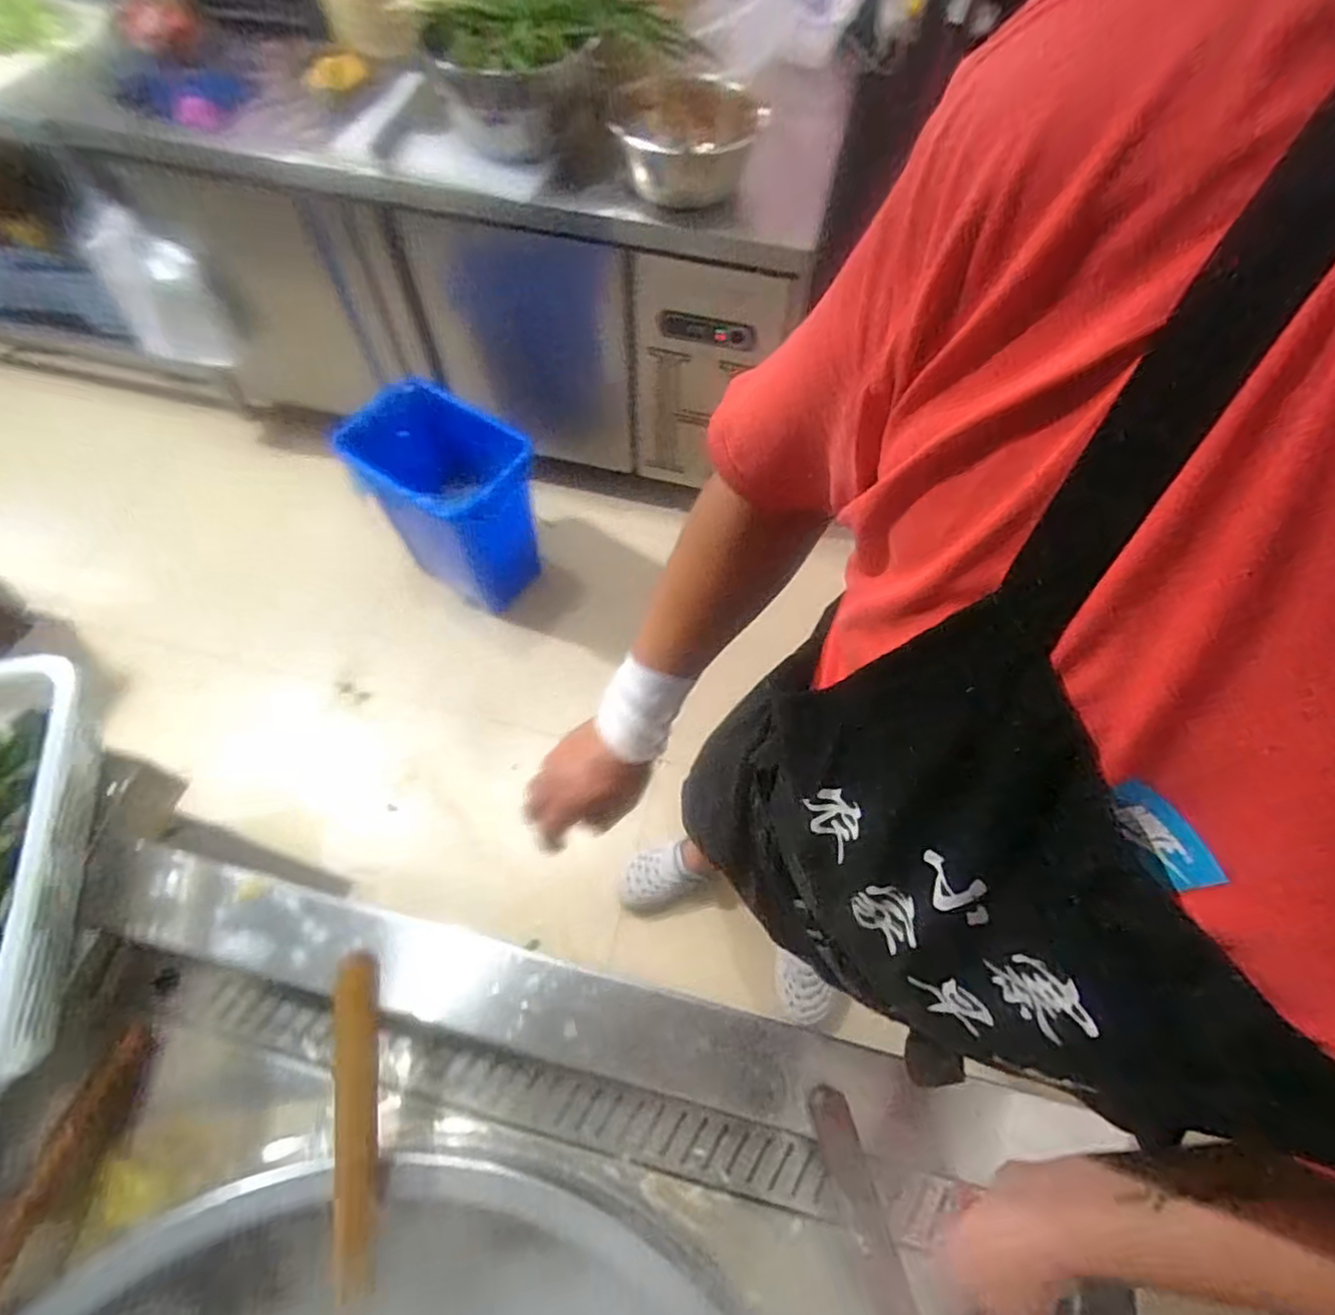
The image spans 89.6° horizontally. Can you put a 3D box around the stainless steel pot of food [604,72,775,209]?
[{"bbox_3d":[0.039,-0.895,1.156,0.264,0.110,0.195,-5,64,-6],"label":"stainless steel pot of food"}]

